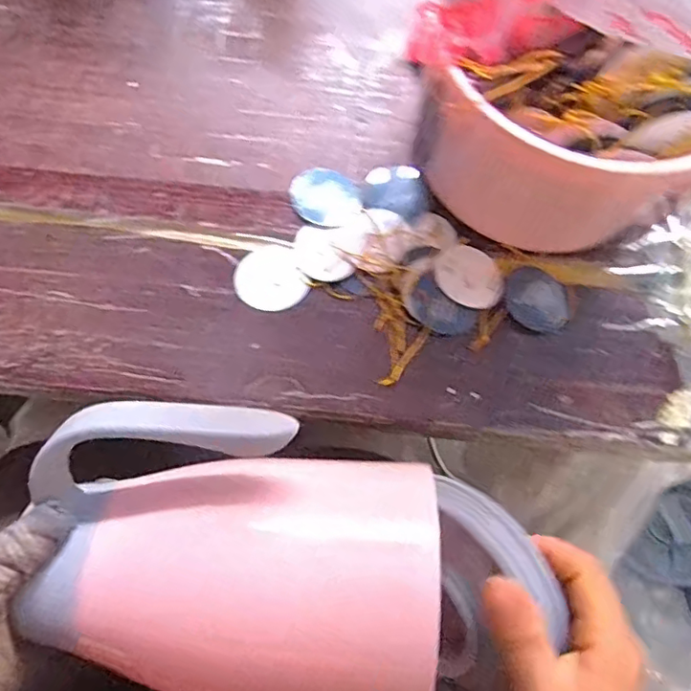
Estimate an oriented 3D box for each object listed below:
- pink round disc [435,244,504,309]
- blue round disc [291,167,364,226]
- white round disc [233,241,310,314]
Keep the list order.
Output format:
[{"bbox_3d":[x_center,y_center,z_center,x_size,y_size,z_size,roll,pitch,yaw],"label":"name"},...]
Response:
[{"bbox_3d":[0.093,-0.052,0.427,0.052,0.005,0.045,29,74,7],"label":"pink round disc"},{"bbox_3d":[-0.016,-0.116,0.441,0.046,0.004,0.053,-35,77,-11],"label":"blue round disc"},{"bbox_3d":[-0.056,-0.050,0.422,0.048,0.004,0.052,1,73,-2],"label":"white round disc"}]

